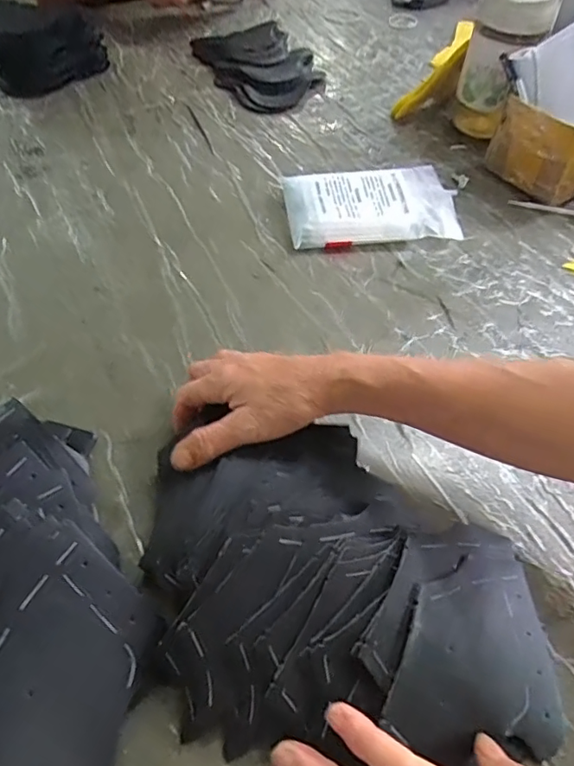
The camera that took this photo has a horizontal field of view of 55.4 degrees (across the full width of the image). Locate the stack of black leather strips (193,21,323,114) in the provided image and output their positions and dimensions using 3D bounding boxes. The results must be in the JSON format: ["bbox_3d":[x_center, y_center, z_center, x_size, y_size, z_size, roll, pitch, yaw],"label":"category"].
[{"bbox_3d":[-0.035,-0.441,0.754,0.141,0.022,0.213,-19,57,-16],"label":"stack of black leather strips"}]

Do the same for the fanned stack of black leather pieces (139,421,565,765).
[{"bbox_3d":[0.034,0.116,0.332,0.242,0.044,0.178,6,54,1],"label":"fanned stack of black leather pieces"}]

